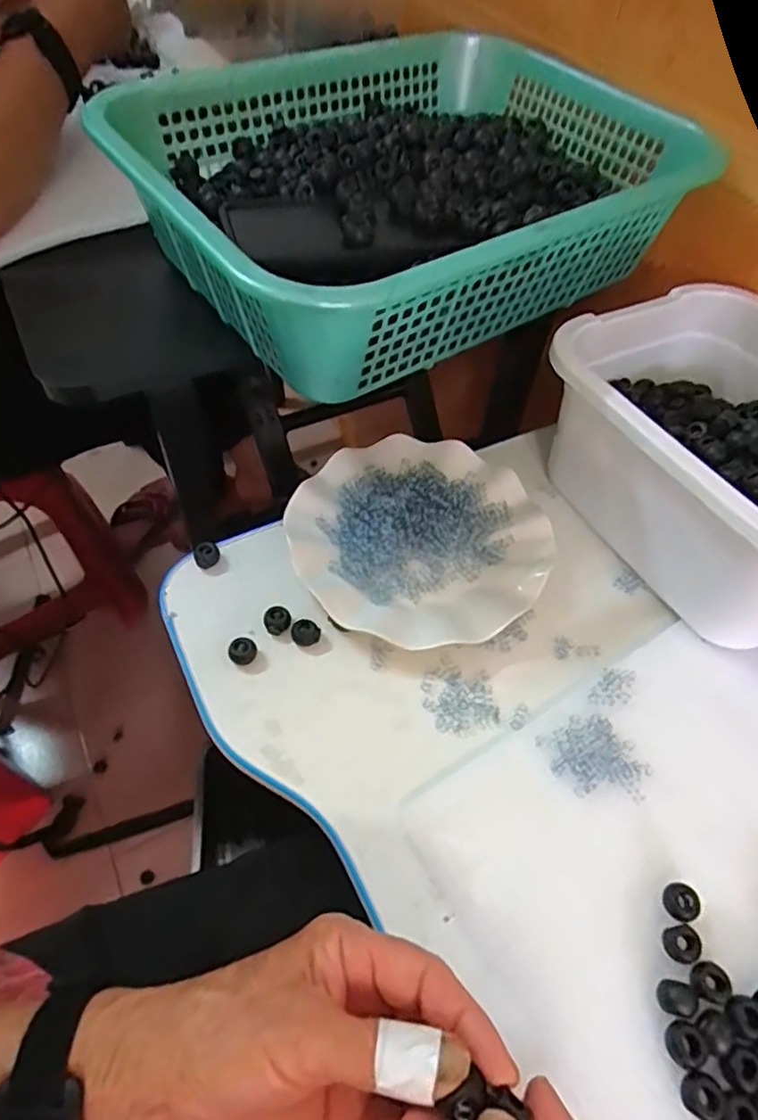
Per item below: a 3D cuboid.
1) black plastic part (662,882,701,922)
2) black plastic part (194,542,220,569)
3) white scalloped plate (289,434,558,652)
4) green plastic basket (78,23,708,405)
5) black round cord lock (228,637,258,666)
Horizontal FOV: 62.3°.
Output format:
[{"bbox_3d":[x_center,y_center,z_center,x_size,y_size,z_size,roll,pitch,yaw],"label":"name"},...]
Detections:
[{"bbox_3d":[0.156,0.177,0.324,0.016,0.007,0.017,2,55,-2],"label":"black plastic part"},{"bbox_3d":[-0.122,-0.004,0.445,0.017,0.011,0.015,-16,57,-15],"label":"black plastic part"},{"bbox_3d":[0.029,-0.018,0.460,0.175,0.022,0.176,2,55,-2],"label":"white scalloped plate"},{"bbox_3d":[0.024,-0.275,0.465,0.375,0.086,0.284,-30,61,-22],"label":"green plastic basket"},{"bbox_3d":[-0.088,0.059,0.404,0.017,0.011,0.015,-12,56,-12],"label":"black round cord lock"}]

